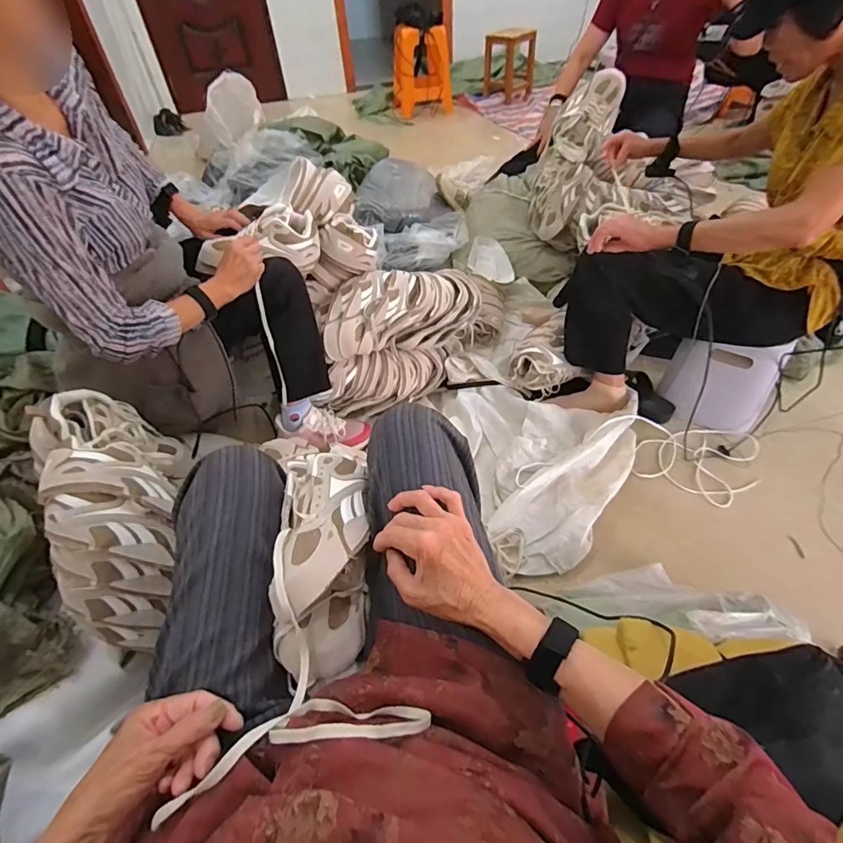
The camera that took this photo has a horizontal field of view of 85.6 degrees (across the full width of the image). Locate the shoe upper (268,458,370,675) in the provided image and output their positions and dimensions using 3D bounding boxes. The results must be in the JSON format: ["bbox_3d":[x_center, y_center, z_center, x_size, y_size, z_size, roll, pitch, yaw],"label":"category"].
[{"bbox_3d":[-0.112,0.135,0.494,0.096,0.087,0.245,-4,52,1],"label":"shoe upper"}]

